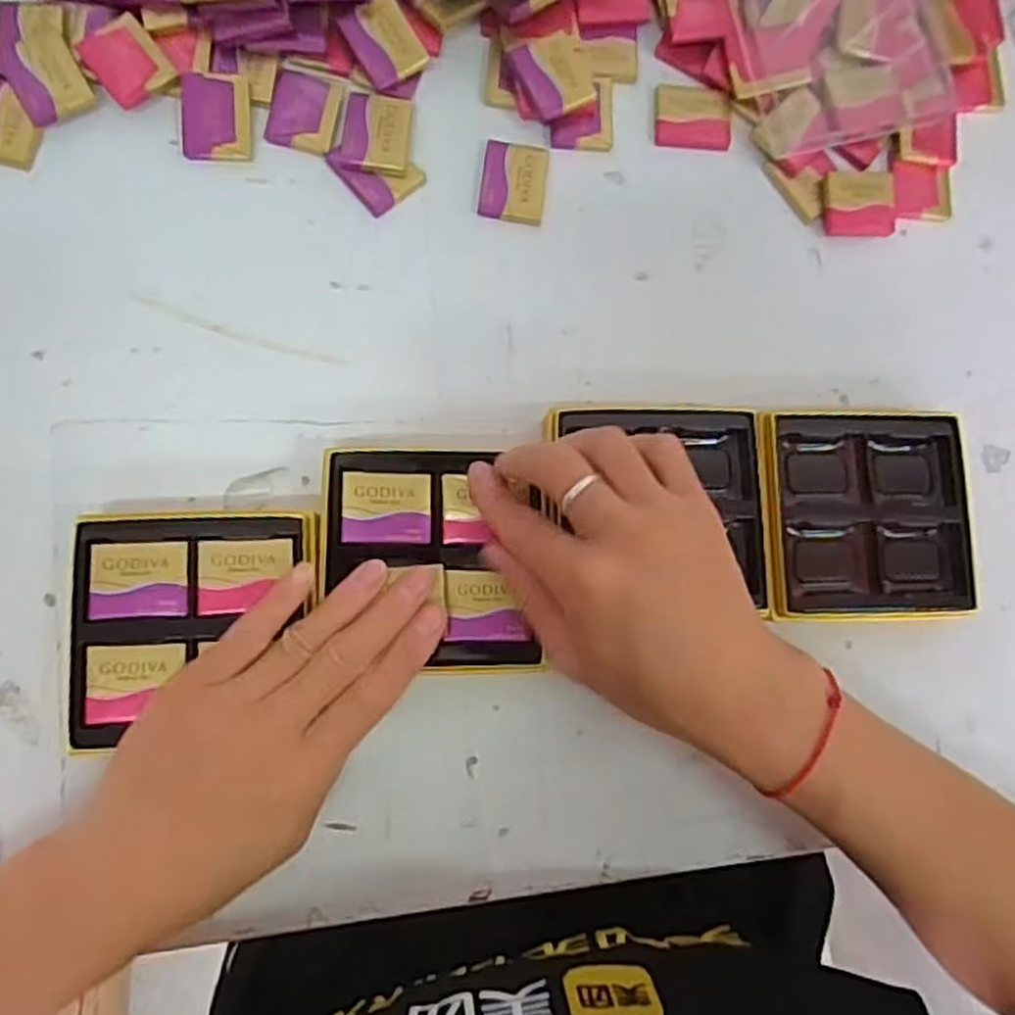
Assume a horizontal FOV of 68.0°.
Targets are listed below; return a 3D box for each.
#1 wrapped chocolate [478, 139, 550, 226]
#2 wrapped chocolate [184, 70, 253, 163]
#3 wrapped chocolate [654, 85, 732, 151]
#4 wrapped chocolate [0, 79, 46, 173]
[{"bbox_3d":[0.003,-0.163,0.375,0.033,0.006,0.040,7,82,-5],"label":"wrapped chocolate"},{"bbox_3d":[-0.139,-0.187,0.360,0.032,0.007,0.040,1,83,-6],"label":"wrapped chocolate"},{"bbox_3d":[0.096,-0.203,0.390,0.039,0.004,0.033,4,82,-5],"label":"wrapped chocolate"},{"bbox_3d":[-0.235,-0.180,0.354,0.035,0.008,0.038,17,81,-4],"label":"wrapped chocolate"}]

